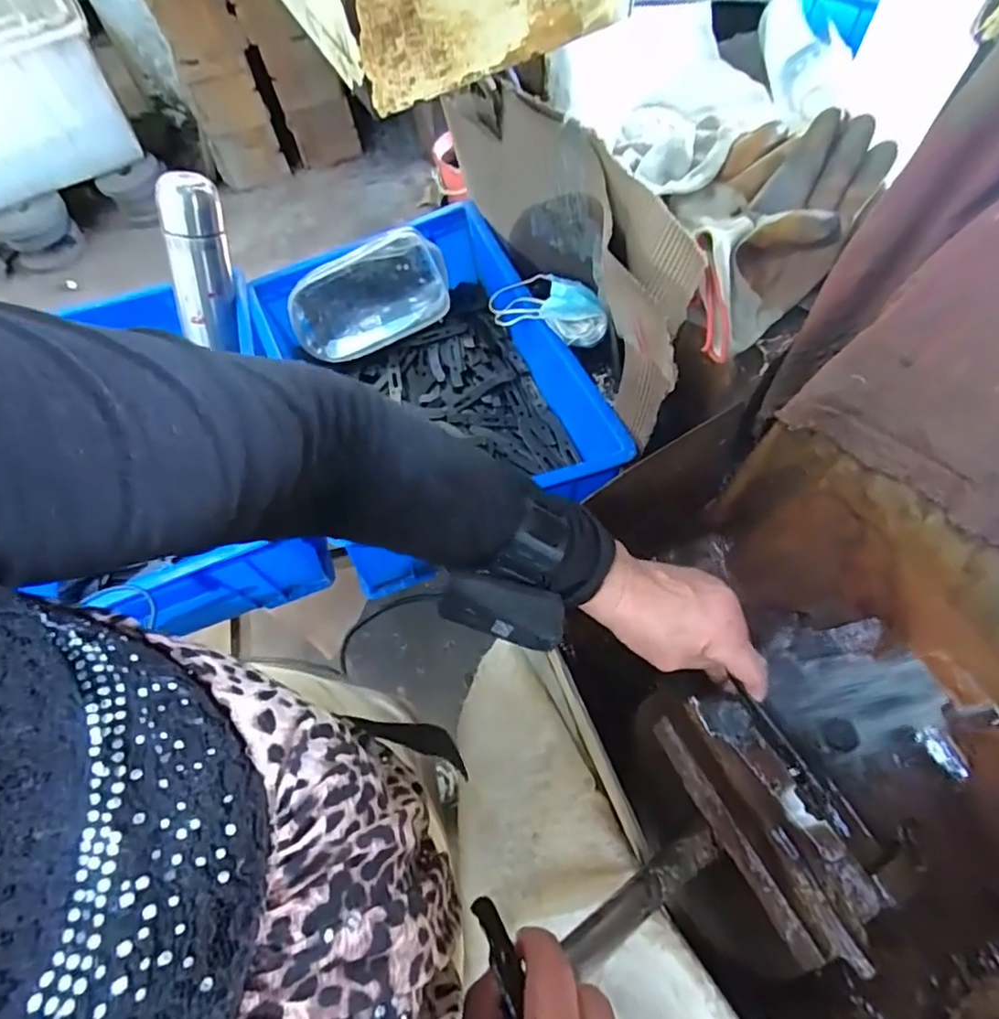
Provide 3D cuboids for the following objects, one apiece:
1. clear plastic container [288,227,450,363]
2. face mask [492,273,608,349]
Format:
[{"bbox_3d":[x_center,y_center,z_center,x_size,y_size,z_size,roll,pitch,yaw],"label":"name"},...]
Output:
[{"bbox_3d":[-0.162,-0.271,0.743,0.191,0.111,0.055,-24,29,4],"label":"clear plastic container"},{"bbox_3d":[0.051,-0.221,0.636,0.136,0.048,0.056,21,67,12],"label":"face mask"}]

